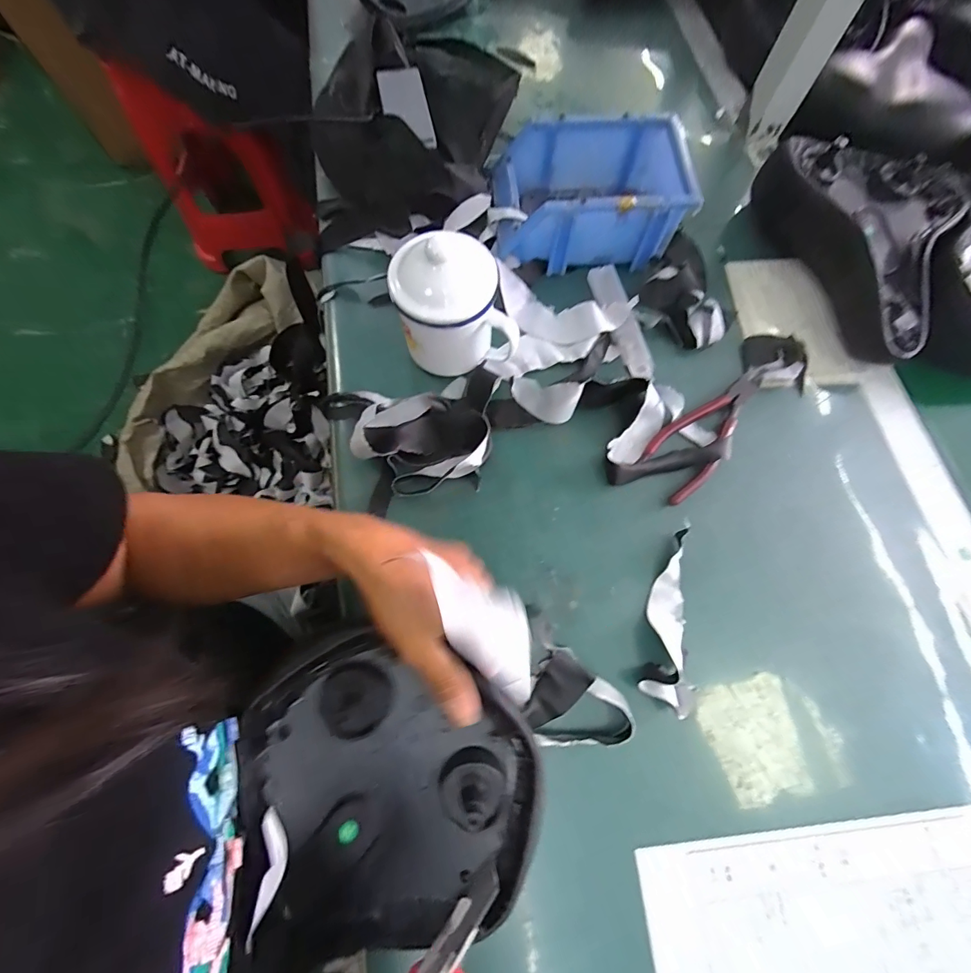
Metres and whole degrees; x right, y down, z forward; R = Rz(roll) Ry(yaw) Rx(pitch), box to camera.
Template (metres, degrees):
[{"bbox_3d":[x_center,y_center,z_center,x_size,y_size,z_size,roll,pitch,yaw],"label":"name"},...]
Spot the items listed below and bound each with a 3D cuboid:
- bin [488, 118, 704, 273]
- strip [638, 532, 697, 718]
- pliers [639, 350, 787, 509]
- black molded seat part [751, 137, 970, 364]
[{"bbox_3d":[0.098,-0.286,0.420,0.178,0.067,0.120,-2,73,-2],"label":"bin"},{"bbox_3d":[0.145,0.099,0.331,0.037,0.020,0.131,14,73,3],"label":"strip"},{"bbox_3d":[0.211,-0.058,0.381,0.178,0.010,0.055,-38,77,-12],"label":"pliers"},{"bbox_3d":[0.407,-0.250,0.429,0.184,0.052,0.243,-17,74,-7],"label":"black molded seat part"}]

